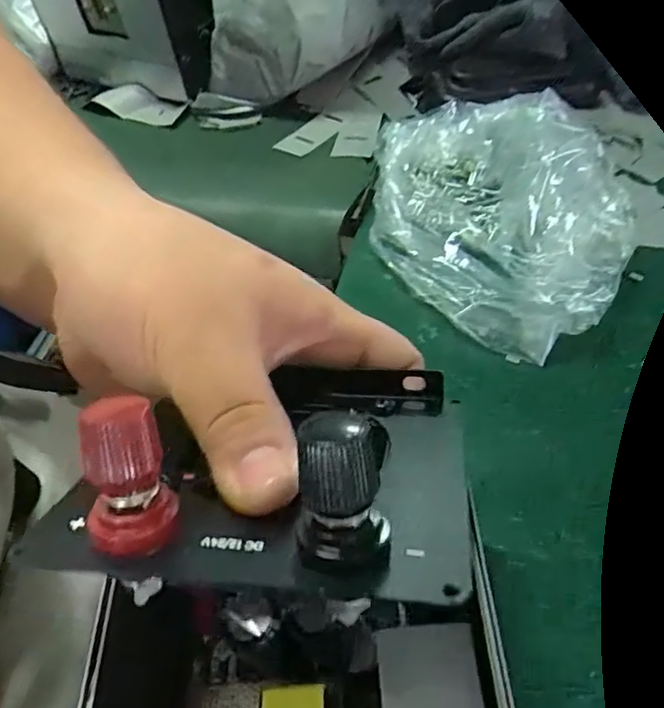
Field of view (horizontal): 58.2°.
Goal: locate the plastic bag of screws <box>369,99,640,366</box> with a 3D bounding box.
[{"bbox_3d":[0.080,-0.083,0.308,0.120,0.042,0.172,-29,54,-16],"label":"plastic bag of screws"}]

